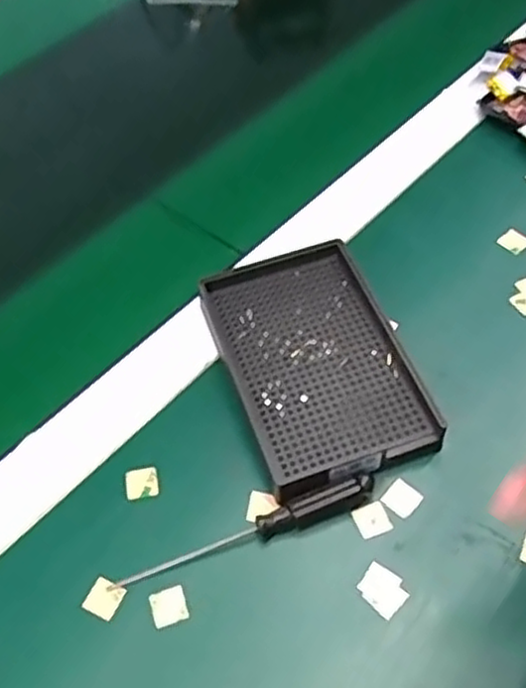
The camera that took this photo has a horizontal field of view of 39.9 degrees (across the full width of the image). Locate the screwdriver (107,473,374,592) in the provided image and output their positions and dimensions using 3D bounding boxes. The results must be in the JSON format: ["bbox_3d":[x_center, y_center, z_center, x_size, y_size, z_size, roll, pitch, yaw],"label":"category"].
[{"bbox_3d":[-0.008,0.090,0.343,0.130,0.014,0.011,-20,54,-10],"label":"screwdriver"}]

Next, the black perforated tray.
[{"bbox_3d":[0.027,0.009,0.394,0.091,0.025,0.140,-18,54,-9],"label":"black perforated tray"}]

